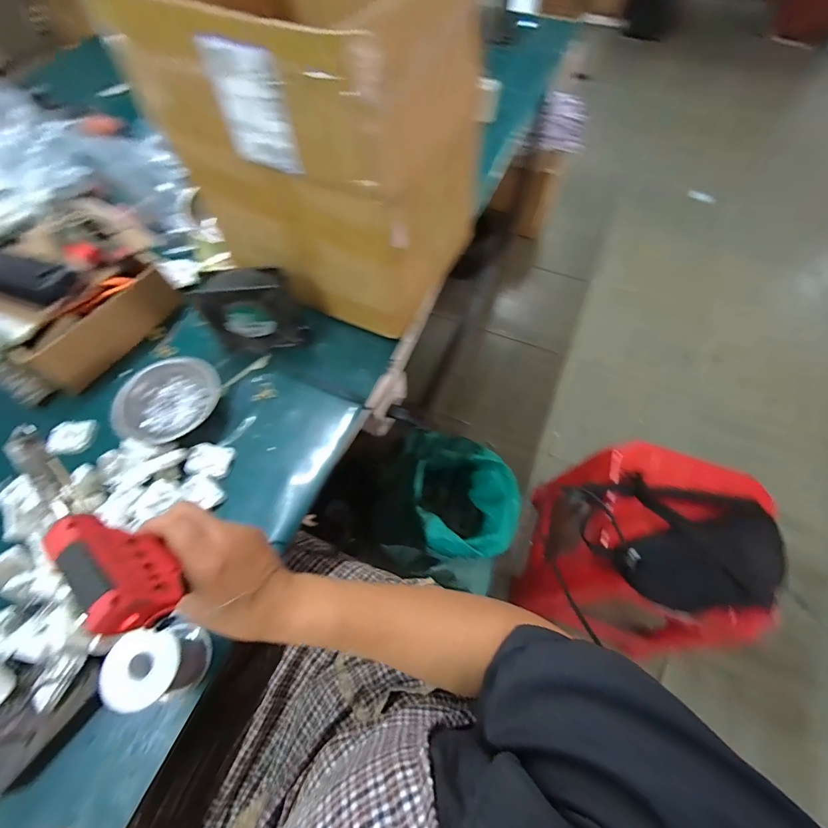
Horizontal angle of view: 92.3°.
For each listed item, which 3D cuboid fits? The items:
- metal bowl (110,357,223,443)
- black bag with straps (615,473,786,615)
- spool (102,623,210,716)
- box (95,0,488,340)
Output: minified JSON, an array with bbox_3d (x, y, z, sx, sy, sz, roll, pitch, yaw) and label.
[{"bbox_3d":[-0.337,-0.022,0.545,0.135,0.035,0.113,-40,69,-19],"label":"metal bowl"},{"bbox_3d":[0.463,0.220,0.653,0.236,0.070,0.187,15,64,8],"label":"black bag with straps"},{"bbox_3d":[-0.245,0.244,0.387,0.070,0.067,0.062,-6,62,-3],"label":"spool"},{"bbox_3d":[-0.104,-0.376,0.546,0.348,0.343,0.332,25,65,13],"label":"box"}]

